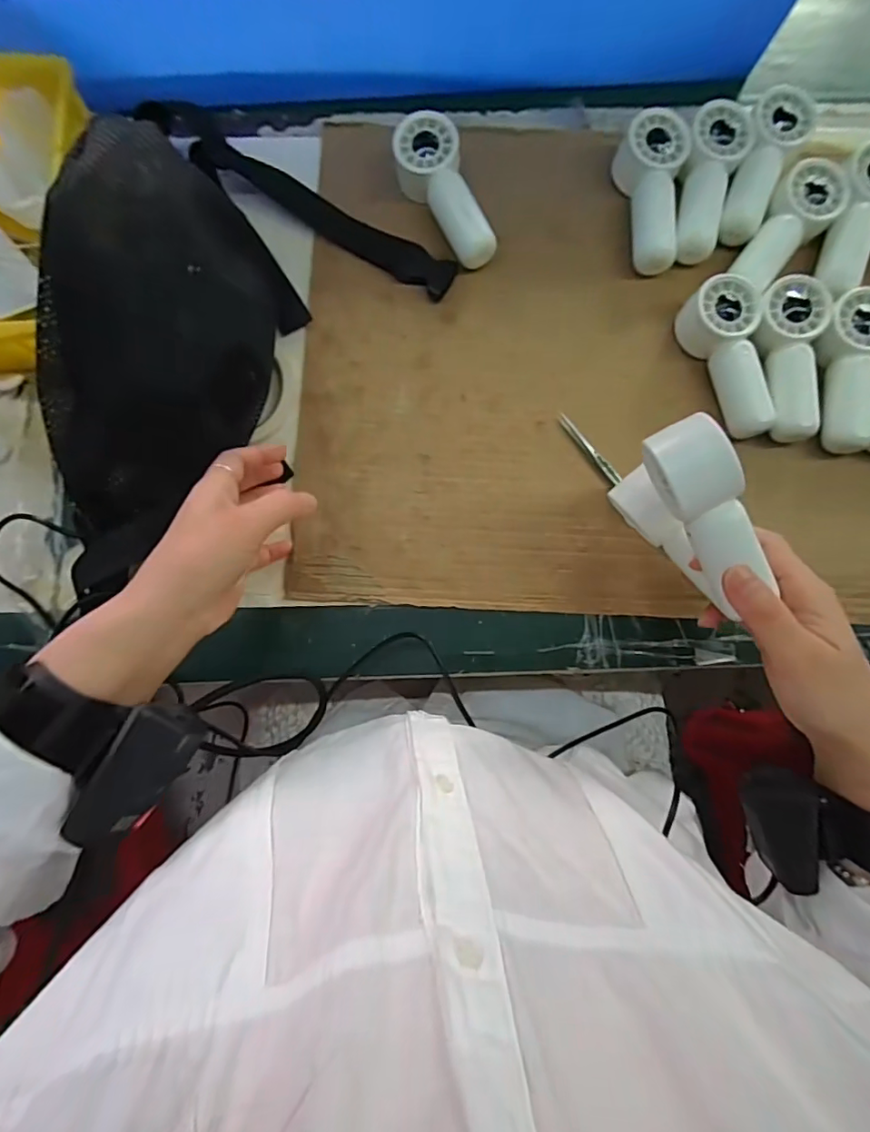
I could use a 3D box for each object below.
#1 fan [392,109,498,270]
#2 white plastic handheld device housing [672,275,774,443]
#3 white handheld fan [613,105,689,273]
[{"bbox_3d":[0.005,-0.276,0.389,0.044,0.031,0.113,-22,82,-4],"label":"fan"},{"bbox_3d":[0.212,-0.148,0.373,0.047,0.031,0.111,-15,81,-3],"label":"white plastic handheld device housing"},{"bbox_3d":[0.159,-0.279,0.392,0.047,0.033,0.109,6,81,1],"label":"white handheld fan"}]

